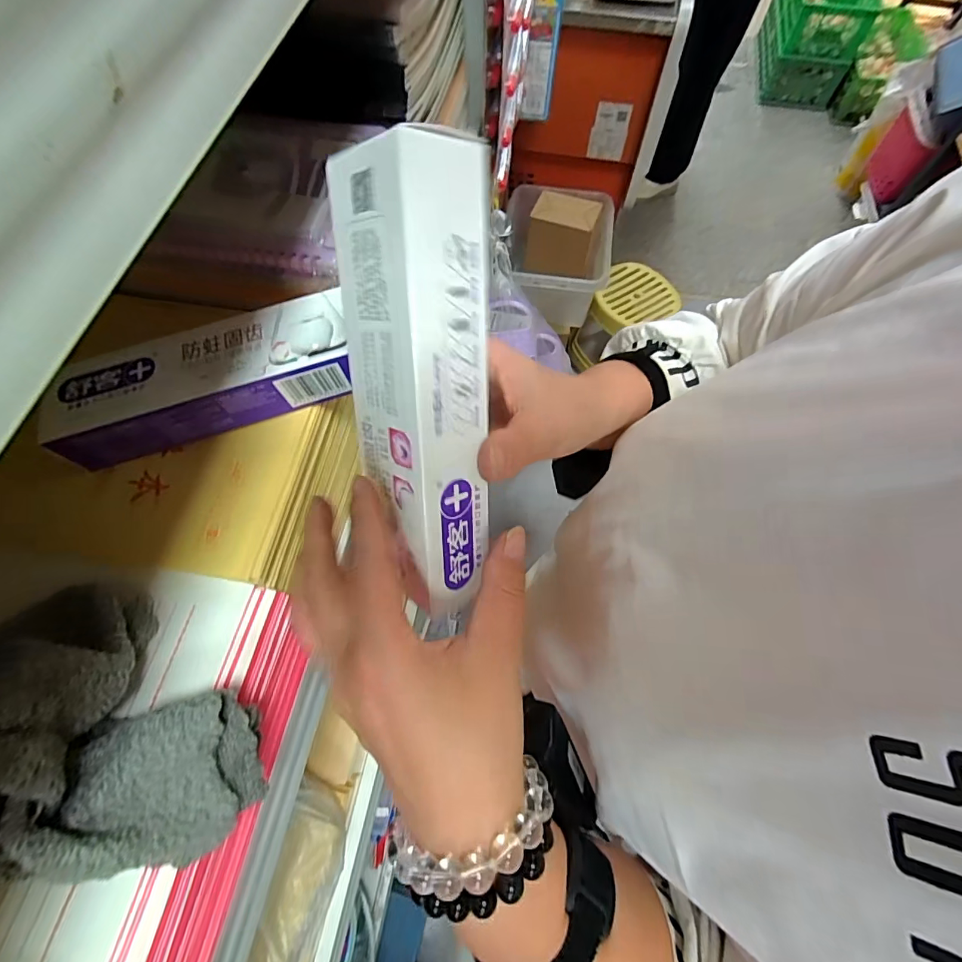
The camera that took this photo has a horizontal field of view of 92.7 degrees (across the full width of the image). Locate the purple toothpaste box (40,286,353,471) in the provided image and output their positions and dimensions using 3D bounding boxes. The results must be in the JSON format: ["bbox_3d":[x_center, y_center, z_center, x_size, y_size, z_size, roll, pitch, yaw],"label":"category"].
[{"bbox_3d":[-0.160,-0.063,0.277,0.180,0.039,0.056,-15,67,-6],"label":"purple toothpaste box"}]

